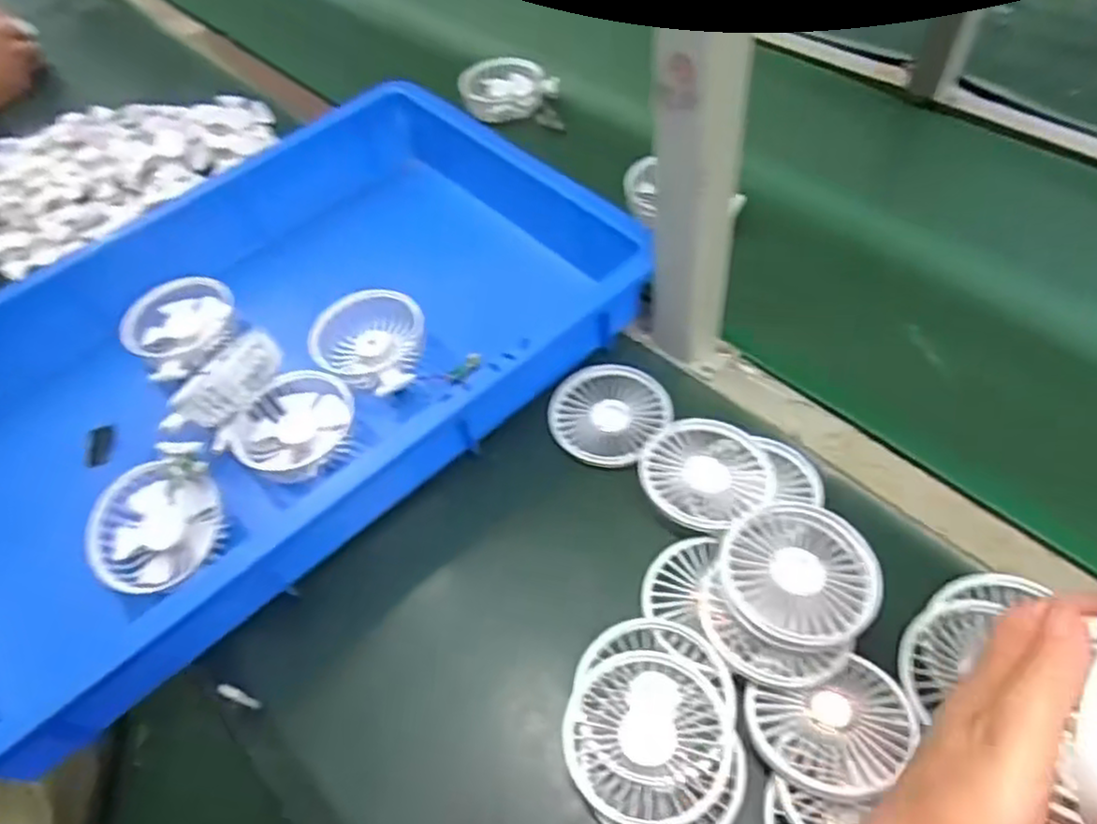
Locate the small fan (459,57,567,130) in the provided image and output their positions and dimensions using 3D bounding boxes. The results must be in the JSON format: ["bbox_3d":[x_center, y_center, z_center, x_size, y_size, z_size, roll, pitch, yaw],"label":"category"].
[{"bbox_3d":[-0.035,-0.352,0.795,0.125,0.037,0.078,15,56,16],"label":"small fan"}]

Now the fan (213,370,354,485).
[{"bbox_3d":[-0.192,0.014,0.548,0.086,0.027,0.090,-3,53,4],"label":"fan"}]

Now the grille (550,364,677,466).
[{"bbox_3d":[0.046,-0.002,0.550,0.086,0.014,0.092,-3,53,4],"label":"grille"}]

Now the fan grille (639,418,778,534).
[{"bbox_3d":[0.109,0.041,0.494,0.089,0.023,0.084,-3,53,4],"label":"fan grille"}]

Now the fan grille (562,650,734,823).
[{"bbox_3d":[0.055,0.180,0.401,0.089,0.015,0.089,-3,53,4],"label":"fan grille"}]

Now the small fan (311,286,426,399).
[{"bbox_3d":[-0.143,-0.057,0.587,0.106,0.040,0.080,37,65,28],"label":"small fan"}]

